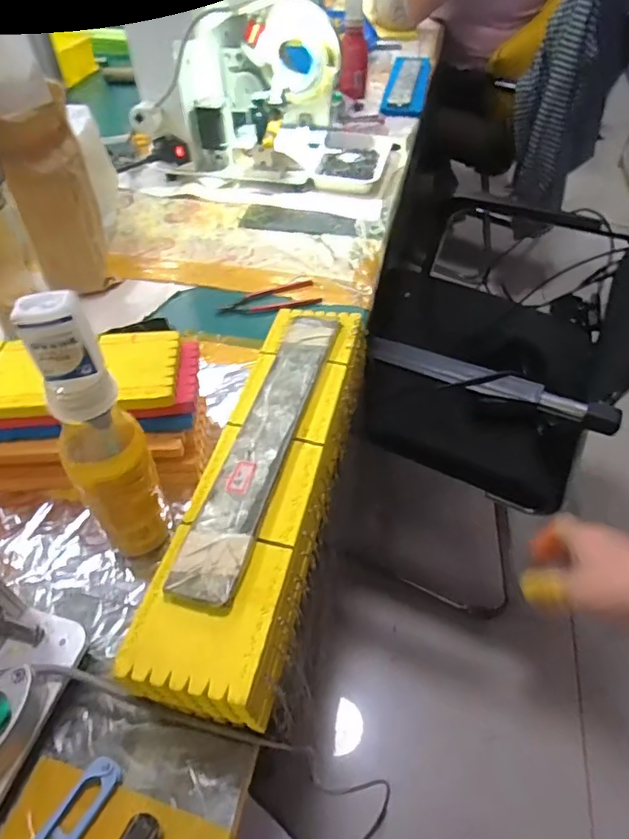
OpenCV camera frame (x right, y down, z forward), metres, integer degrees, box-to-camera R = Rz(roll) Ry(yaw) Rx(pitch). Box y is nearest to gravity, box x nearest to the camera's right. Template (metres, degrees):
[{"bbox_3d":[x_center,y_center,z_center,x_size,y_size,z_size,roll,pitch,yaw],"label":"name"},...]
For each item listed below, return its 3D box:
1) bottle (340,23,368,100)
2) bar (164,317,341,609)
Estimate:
[{"bbox_3d":[0.081,-0.725,1.125,0.052,0.111,0.039,6,48,5],"label":"bottle"},{"bbox_3d":[-0.035,0.006,0.412,0.046,0.011,0.274,11,48,10],"label":"bar"}]

